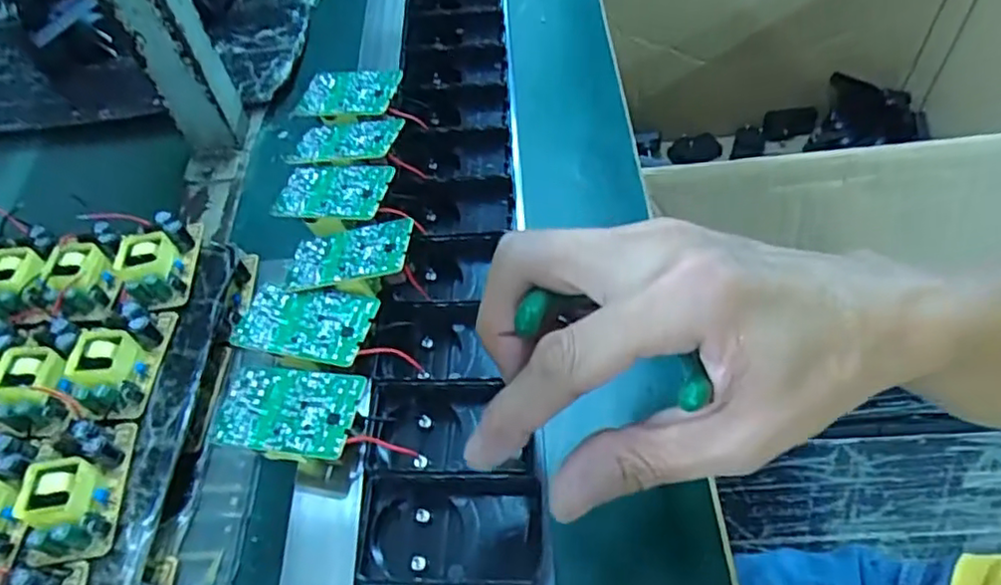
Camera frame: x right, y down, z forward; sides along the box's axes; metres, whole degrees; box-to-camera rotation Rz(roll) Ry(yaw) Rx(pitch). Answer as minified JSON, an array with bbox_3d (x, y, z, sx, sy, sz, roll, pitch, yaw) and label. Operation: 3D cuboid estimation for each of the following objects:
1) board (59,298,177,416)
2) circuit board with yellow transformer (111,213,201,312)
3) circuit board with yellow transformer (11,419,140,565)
[{"bbox_3d":[-0.199,0.032,0.339,0.035,0.022,0.061,-1,54,4],"label":"board"},{"bbox_3d":[-0.200,-0.020,0.380,0.036,0.022,0.062,-8,54,-1],"label":"circuit board with yellow transformer"},{"bbox_3d":[-0.194,0.087,0.299,0.033,0.022,0.063,-7,54,0],"label":"circuit board with yellow transformer"}]

